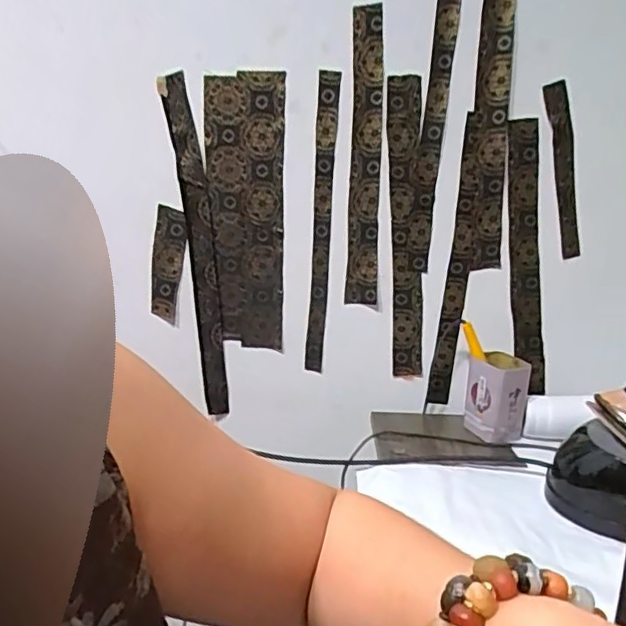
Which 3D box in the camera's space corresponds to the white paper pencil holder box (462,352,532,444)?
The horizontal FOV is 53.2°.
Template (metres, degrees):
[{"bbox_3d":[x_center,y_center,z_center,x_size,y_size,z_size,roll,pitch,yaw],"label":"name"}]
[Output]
[{"bbox_3d":[0.267,0.120,0.912,0.083,0.103,0.058,3,16,10],"label":"white paper pencil holder box"}]

